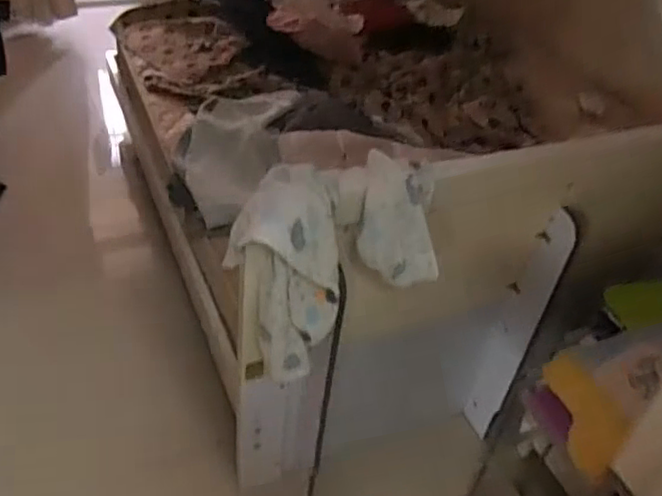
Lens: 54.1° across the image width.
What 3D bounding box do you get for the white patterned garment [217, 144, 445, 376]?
[{"bbox_3d":[-0.001,0.044,1.163,0.343,0.402,0.125,-10,43,-19],"label":"white patterned garment"}]

